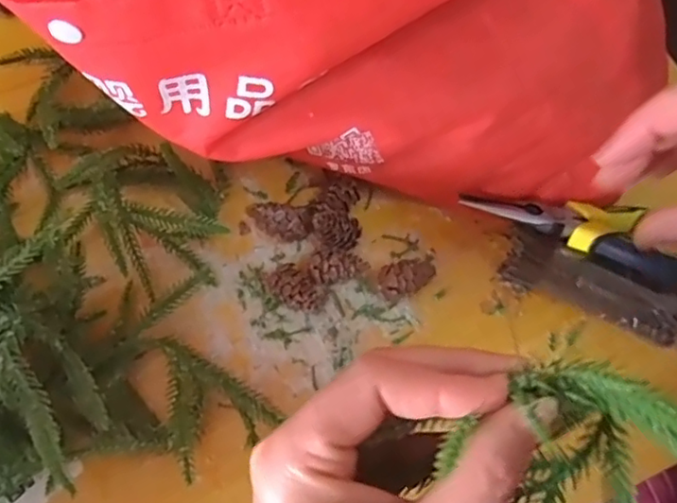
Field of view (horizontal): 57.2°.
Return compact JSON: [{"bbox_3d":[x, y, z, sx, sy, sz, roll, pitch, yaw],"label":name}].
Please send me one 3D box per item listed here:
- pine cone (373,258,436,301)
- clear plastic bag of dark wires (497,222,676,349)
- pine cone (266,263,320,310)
[{"bbox_3d":[0.041,0.017,0.371,0.036,0.021,0.021,-18,69,-7],"label":"pine cone"},{"bbox_3d":[0.153,0.022,0.368,0.112,0.028,0.030,26,70,10],"label":"clear plastic bag of dark wires"},{"bbox_3d":[-0.026,0.022,0.367,0.023,0.018,0.034,-37,73,-14],"label":"pine cone"}]

